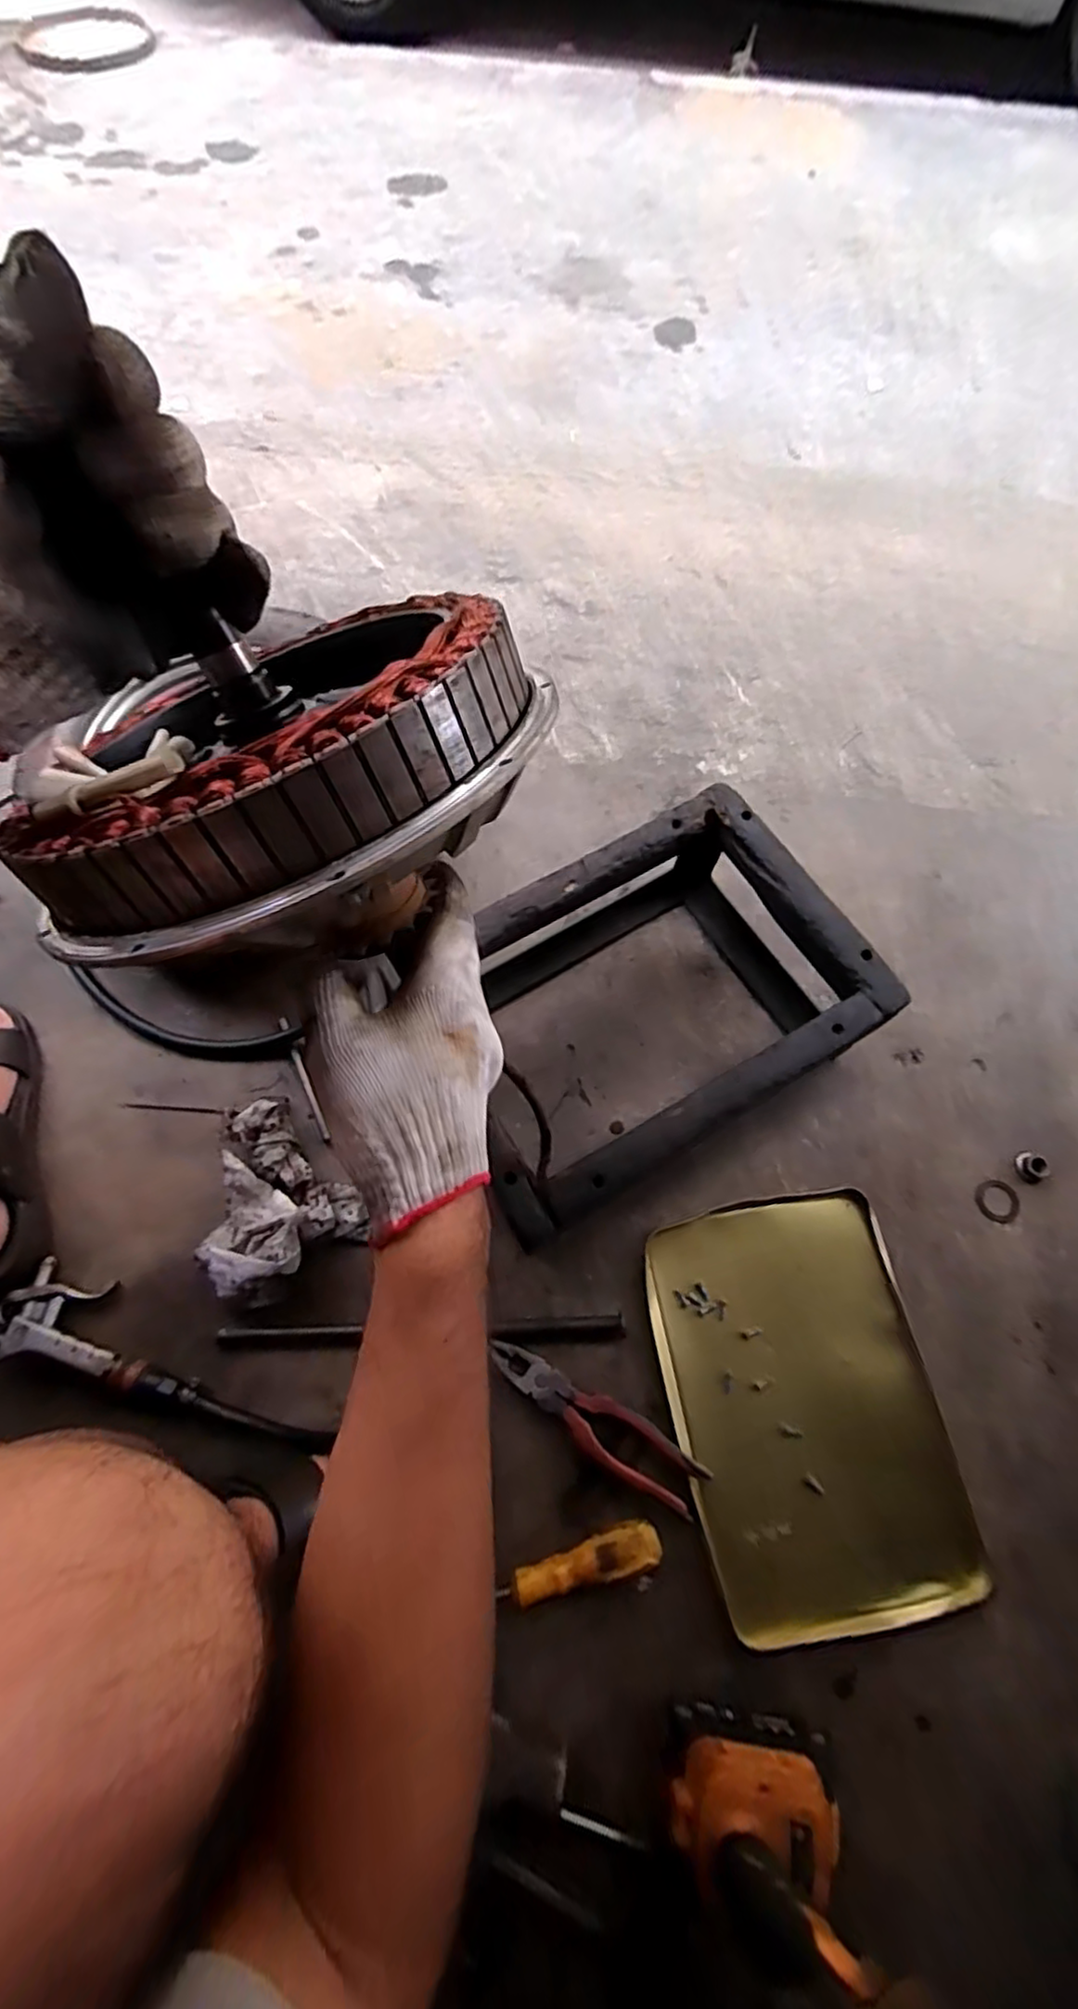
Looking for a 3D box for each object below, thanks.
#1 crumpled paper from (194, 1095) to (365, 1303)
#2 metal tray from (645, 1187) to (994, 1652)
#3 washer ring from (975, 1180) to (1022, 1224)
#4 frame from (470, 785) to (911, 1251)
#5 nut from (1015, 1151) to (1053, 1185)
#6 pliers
[{"bbox_3d":[-0.248,0.169,0.581,0.128,0.059,0.155,-34,73,-14],"label":"crumpled paper"},{"bbox_3d":[0.218,0.327,0.551,0.208,0.016,0.308,-9,69,-6],"label":"metal tray"},{"bbox_3d":[0.429,0.184,0.619,0.045,0.005,0.039,-6,69,-4],"label":"washer ring"},{"bbox_3d":[0.087,0.006,0.596,0.366,0.162,0.245,-29,72,-13],"label":"frame"},{"bbox_3d":[0.468,0.153,0.630,0.024,0.016,0.031,31,71,10],"label":"nut"},{"bbox_3d":[0.042,0.340,0.543,0.190,0.016,0.044,29,70,9],"label":"pliers"}]

